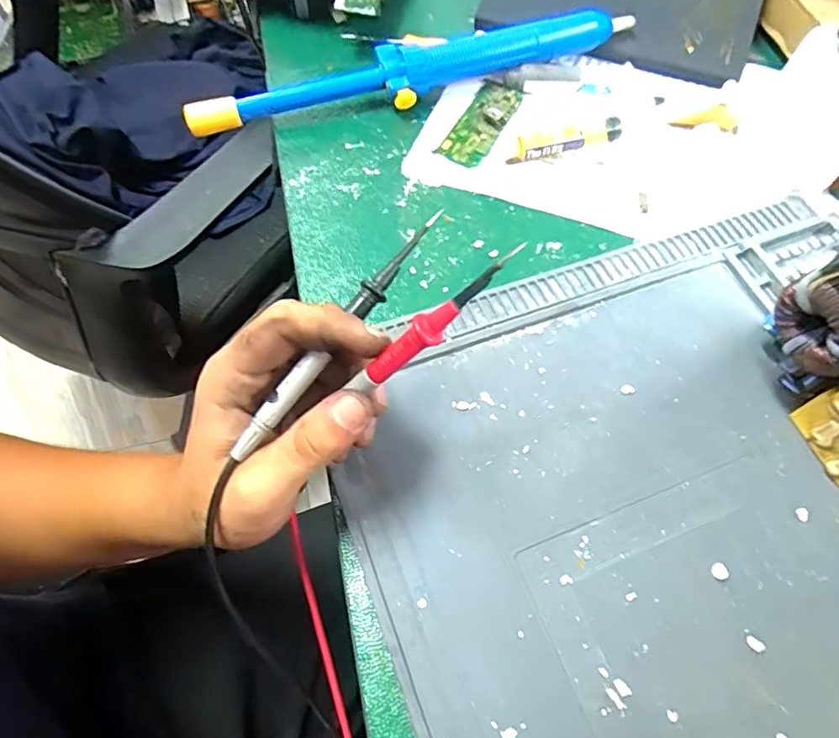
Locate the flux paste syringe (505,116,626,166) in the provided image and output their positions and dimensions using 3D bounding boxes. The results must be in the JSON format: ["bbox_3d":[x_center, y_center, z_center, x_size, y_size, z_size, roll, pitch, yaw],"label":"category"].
[{"bbox_3d":[0.098,-0.155,0.358,0.078,0.011,0.016,-13,64,-7],"label":"flux paste syringe"}]

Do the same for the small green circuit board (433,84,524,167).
[{"bbox_3d":[0.045,-0.175,0.374,0.030,0.005,0.085,27,66,12],"label":"small green circuit board"}]

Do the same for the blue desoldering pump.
[{"bbox_3d":[0.000,-0.207,0.372,0.315,0.029,0.036,-15,65,-8],"label":"blue desoldering pump"}]

